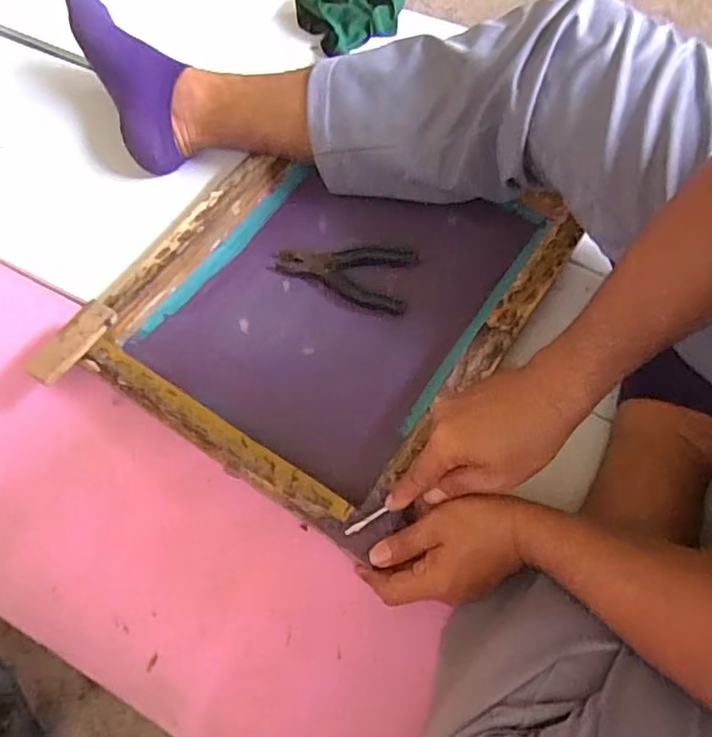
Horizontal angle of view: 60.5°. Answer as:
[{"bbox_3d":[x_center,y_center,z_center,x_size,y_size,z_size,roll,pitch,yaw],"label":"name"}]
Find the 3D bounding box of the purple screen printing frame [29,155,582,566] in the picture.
[{"bbox_3d":[-0.032,-0.066,0.610,0.358,0.050,0.385,27,68,11],"label":"purple screen printing frame"}]

